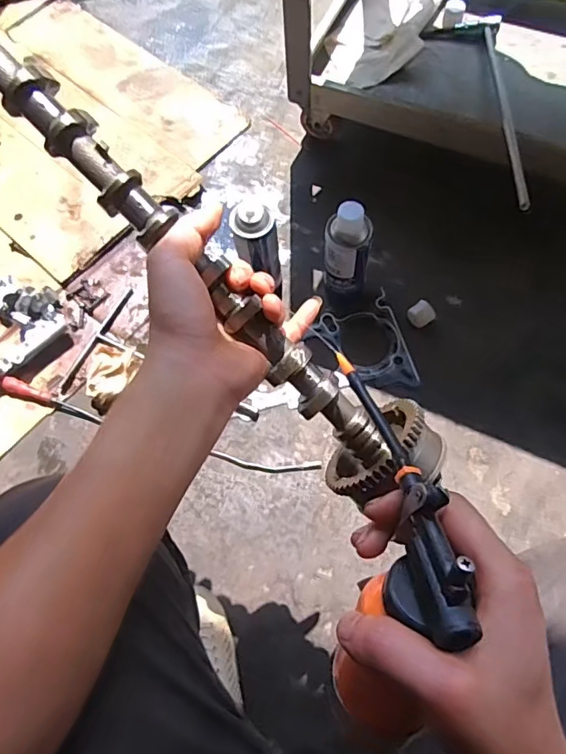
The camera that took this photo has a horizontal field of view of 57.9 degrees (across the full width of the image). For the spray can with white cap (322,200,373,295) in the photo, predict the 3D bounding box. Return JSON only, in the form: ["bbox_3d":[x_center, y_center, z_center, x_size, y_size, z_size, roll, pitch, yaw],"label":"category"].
[{"bbox_3d":[0.090,-0.173,0.747,0.065,0.191,0.056,10,70,8],"label":"spray can with white cap"}]

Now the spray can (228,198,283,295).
[{"bbox_3d":[-0.036,-0.187,0.773,0.061,0.173,0.053,38,76,16],"label":"spray can"}]

